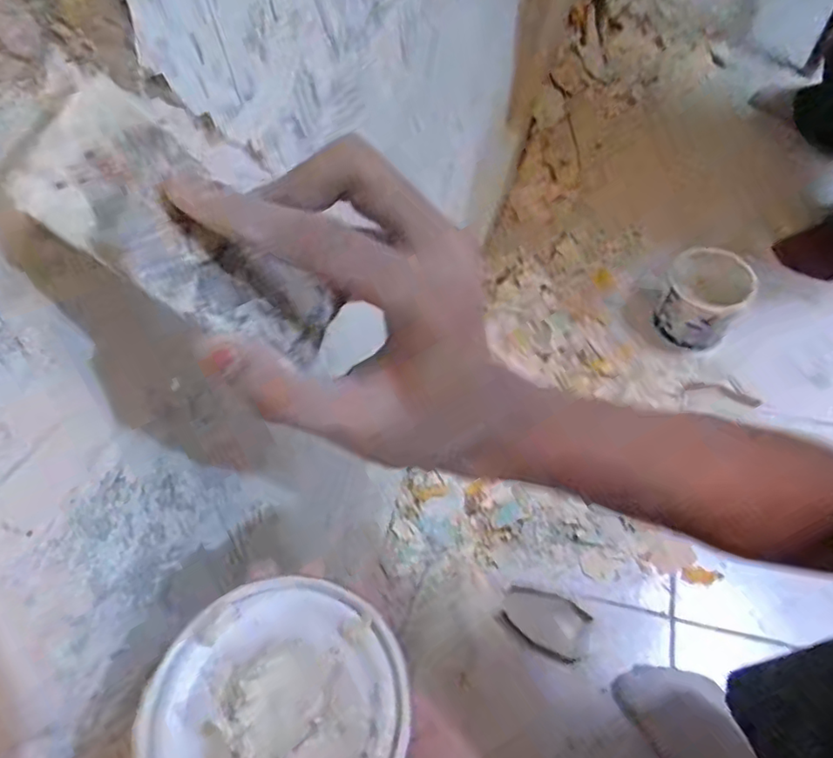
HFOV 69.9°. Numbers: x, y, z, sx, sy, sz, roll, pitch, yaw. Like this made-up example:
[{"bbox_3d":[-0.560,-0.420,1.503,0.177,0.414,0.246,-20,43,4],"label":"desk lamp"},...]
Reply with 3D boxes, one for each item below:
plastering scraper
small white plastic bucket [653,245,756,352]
[{"bbox_3d":[-0.064,-0.041,0.186,0.006,0.099,0.050,-14,52,33],"label":"plastering scraper"},{"bbox_3d":[0.404,-0.121,0.841,0.106,0.101,0.107,0,58,0],"label":"small white plastic bucket"}]

